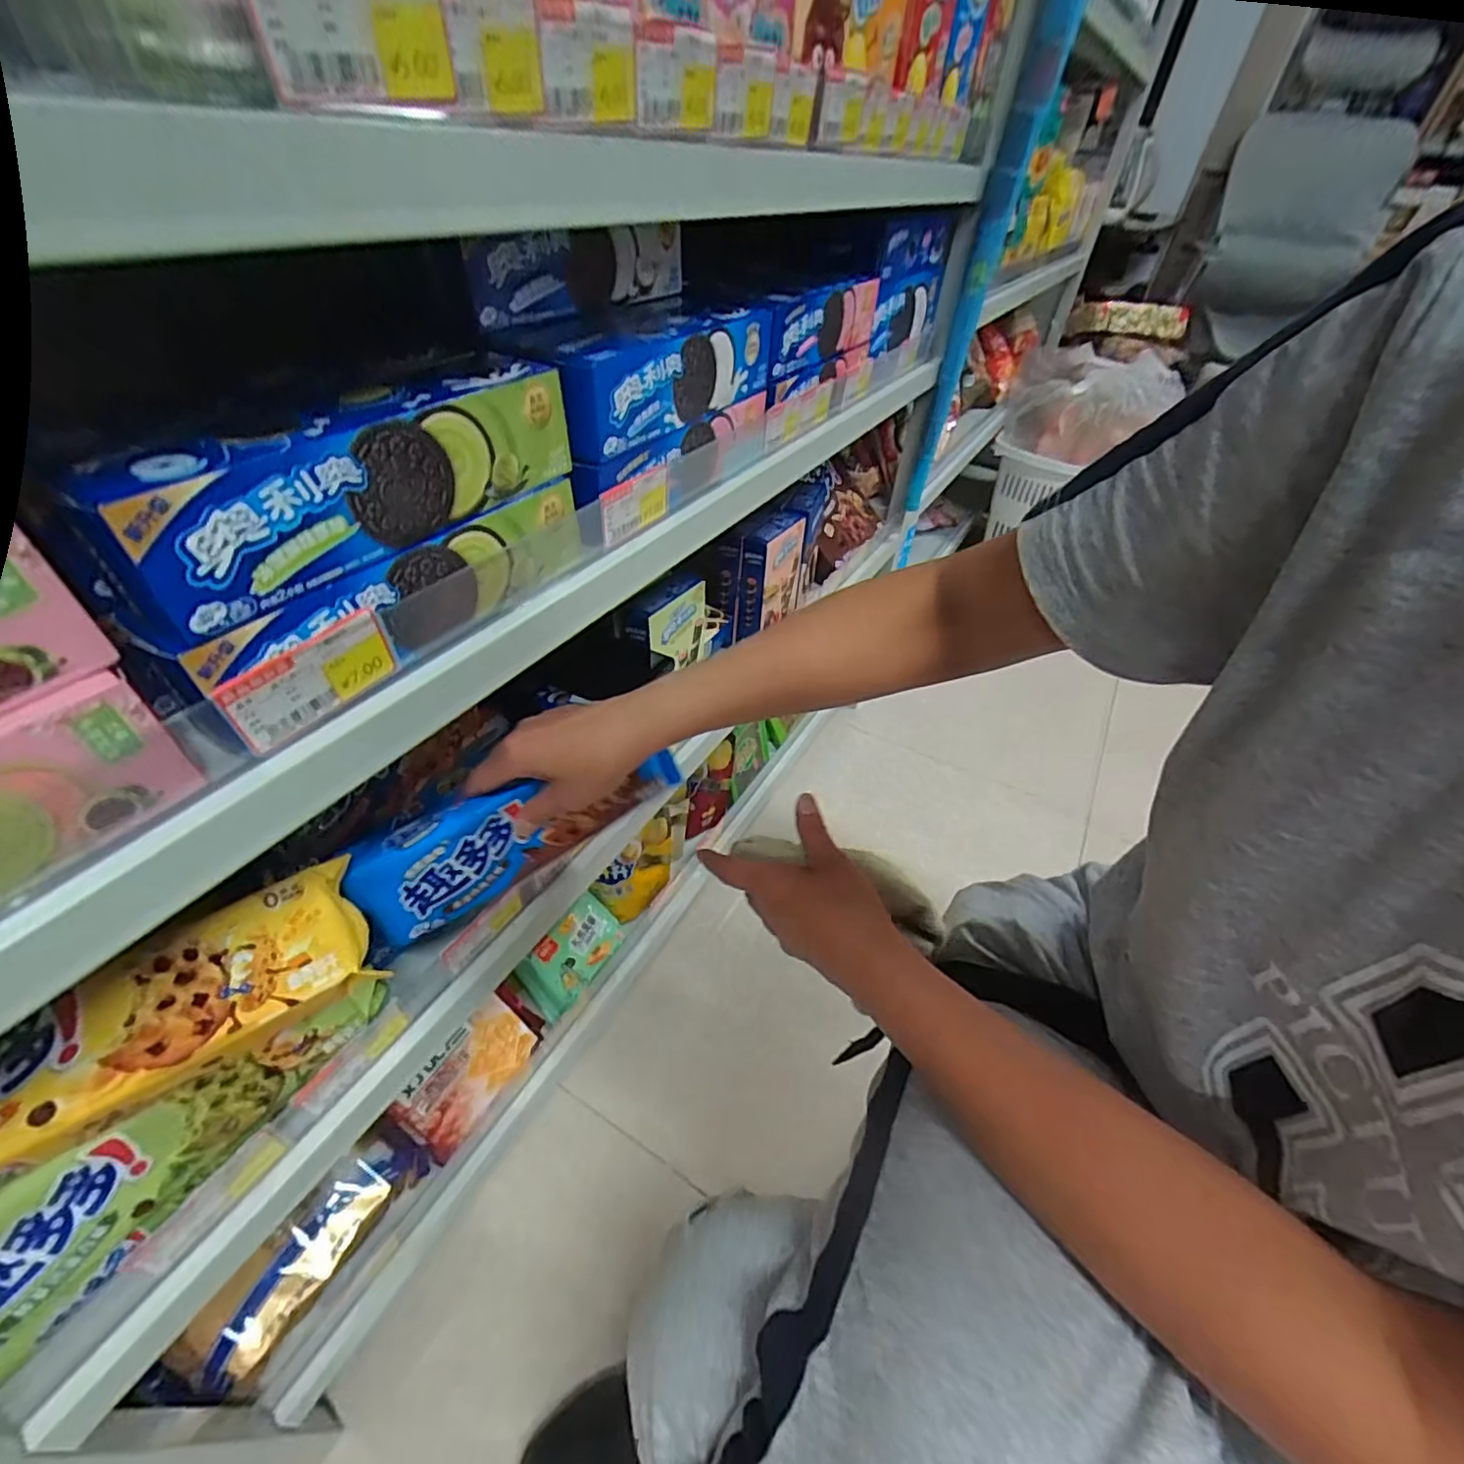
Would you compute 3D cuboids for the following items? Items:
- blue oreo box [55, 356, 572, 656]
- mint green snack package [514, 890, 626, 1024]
[{"bbox_3d":[-0.164,-0.120,0.284,0.046,0.056,0.213,23,46,18],"label":"blue oreo box"},{"bbox_3d":[-0.184,0.249,0.714,0.036,0.081,0.129,-13,28,47],"label":"mint green snack package"}]

